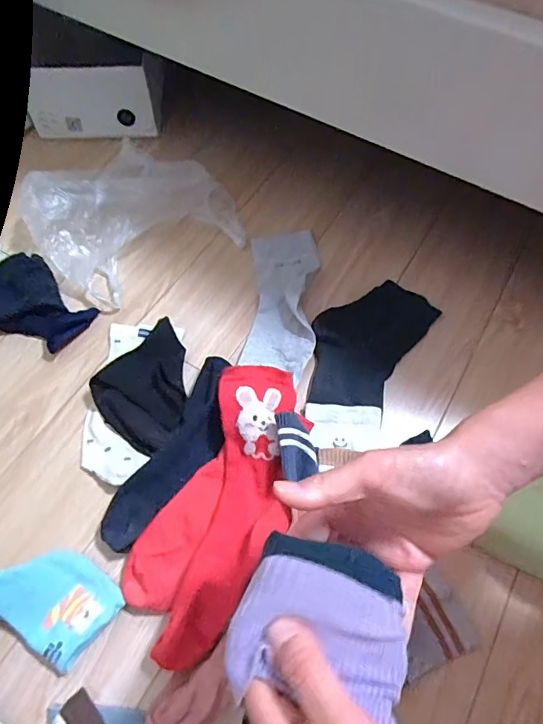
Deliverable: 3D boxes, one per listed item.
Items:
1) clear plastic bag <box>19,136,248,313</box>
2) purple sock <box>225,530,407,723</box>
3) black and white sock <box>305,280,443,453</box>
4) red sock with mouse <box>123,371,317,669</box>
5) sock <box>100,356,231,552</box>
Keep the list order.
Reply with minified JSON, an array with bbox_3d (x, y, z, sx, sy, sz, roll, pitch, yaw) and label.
[{"bbox_3d":[-0.180,-0.189,0.602,0.223,0.077,0.196,-41,71,-19],"label":"clear plastic bag"},{"bbox_3d":[0.028,0.141,0.255,0.094,0.022,0.079,9,63,3],"label":"purple sock"},{"bbox_3d":[0.103,-0.008,0.551,0.118,0.010,0.233,27,66,12],"label":"black and white sock"},{"bbox_3d":[-0.043,0.134,0.451,0.118,0.056,0.277,23,65,10],"label":"red sock with mouse"},{"bbox_3d":[-0.094,0.094,0.479,0.063,0.036,0.209,27,66,12],"label":"sock"}]

